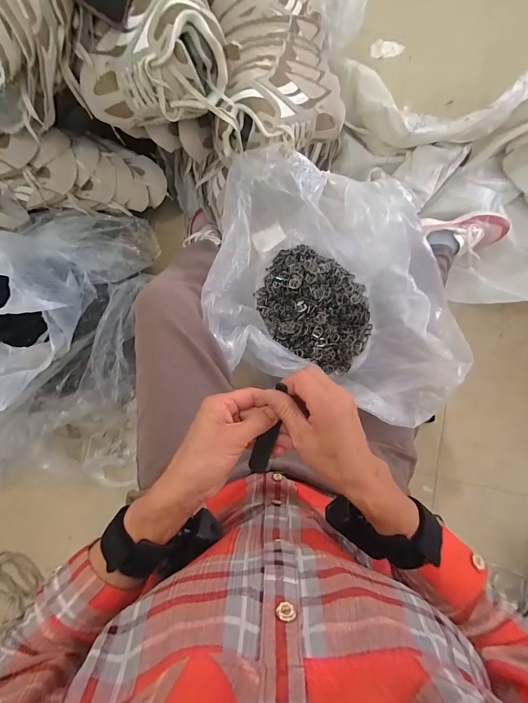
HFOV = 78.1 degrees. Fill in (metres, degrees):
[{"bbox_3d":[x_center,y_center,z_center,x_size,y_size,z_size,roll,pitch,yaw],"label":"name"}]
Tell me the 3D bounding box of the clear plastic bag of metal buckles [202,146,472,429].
[{"bbox_3d":[0.113,-0.109,0.537,0.382,0.143,0.386,9,84,0],"label":"clear plastic bag of metal buckles"}]

